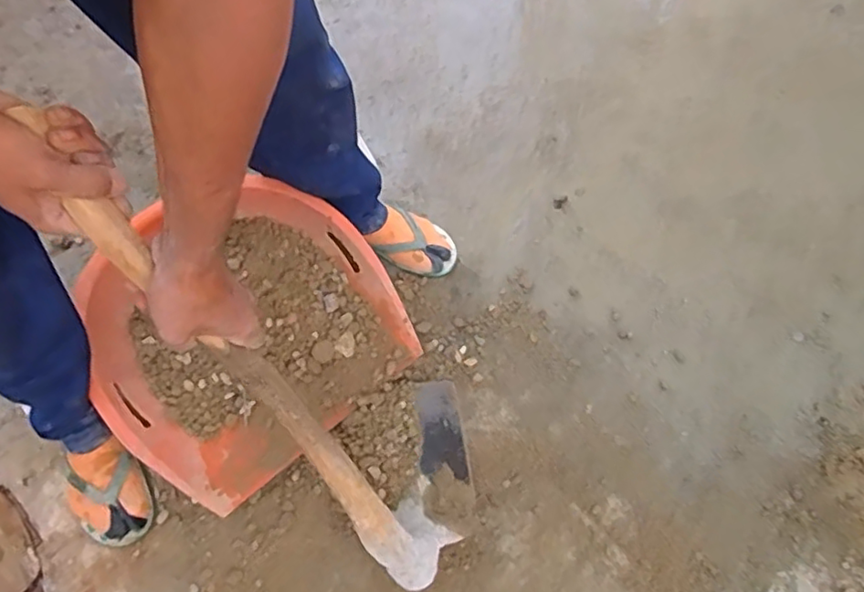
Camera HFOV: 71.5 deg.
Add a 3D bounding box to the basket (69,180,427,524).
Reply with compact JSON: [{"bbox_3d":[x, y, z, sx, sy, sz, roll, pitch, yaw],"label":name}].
[{"bbox_3d":[-0.276,0.044,0.897,0.433,0.084,0.417,-33,83,-13],"label":"basket"}]

